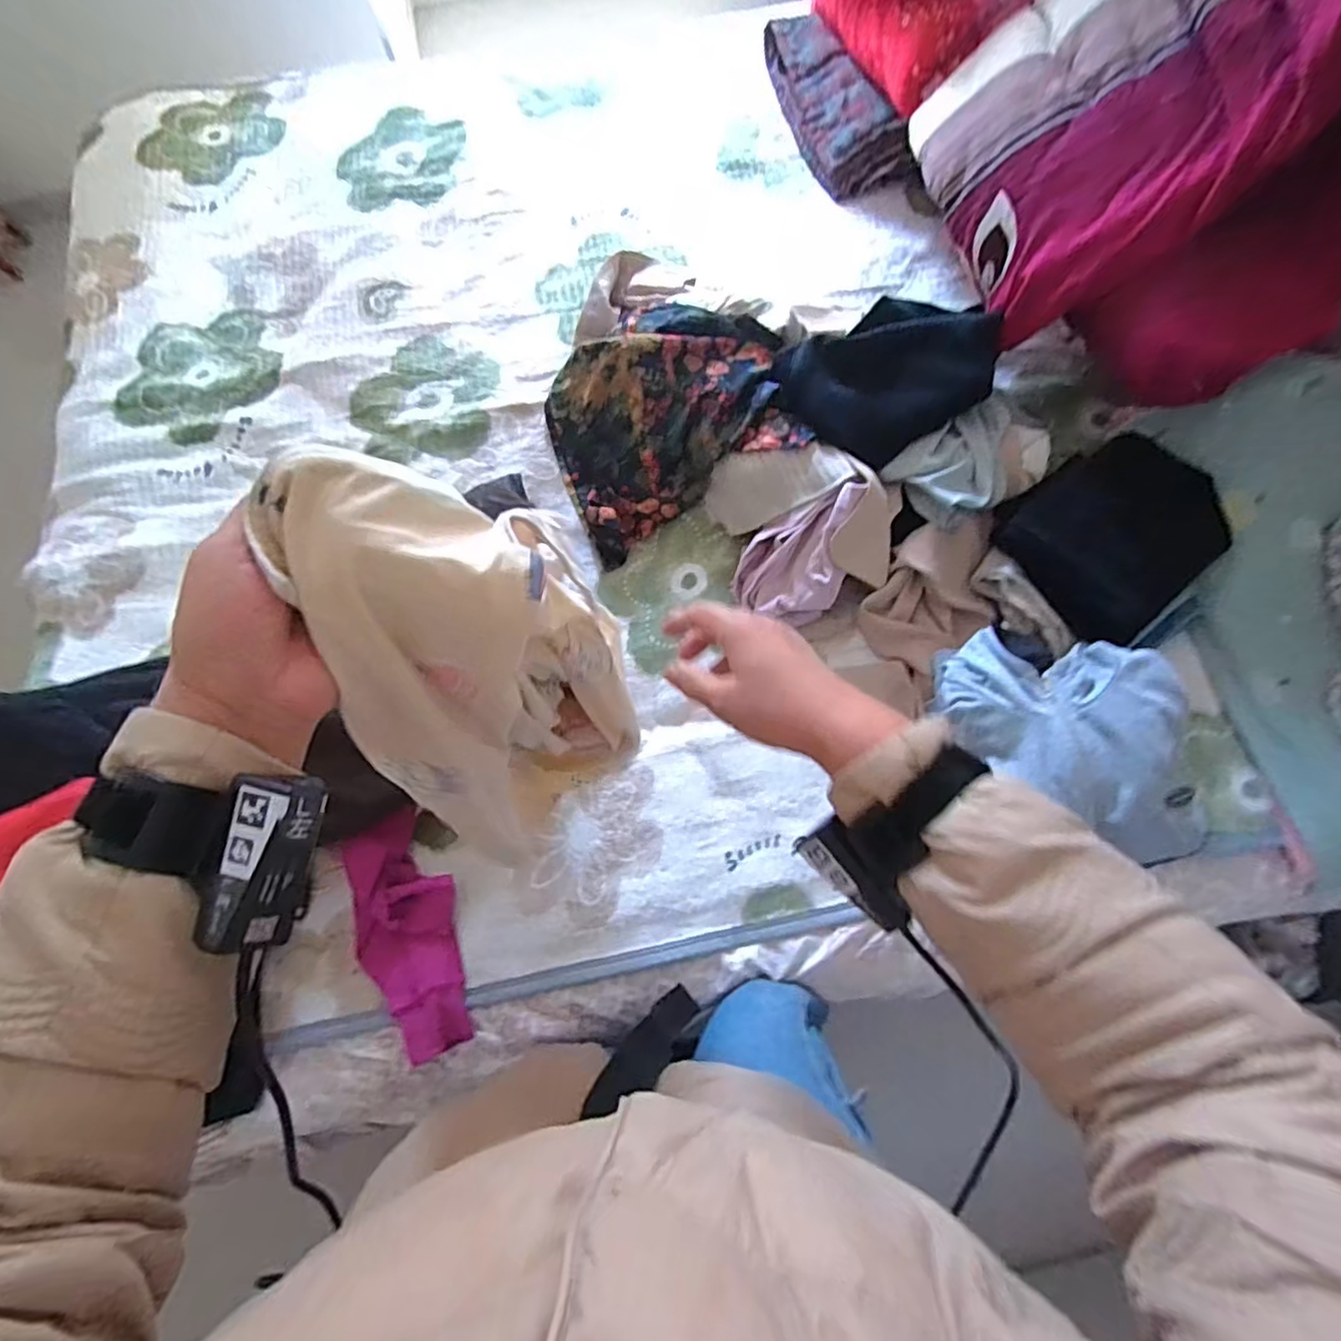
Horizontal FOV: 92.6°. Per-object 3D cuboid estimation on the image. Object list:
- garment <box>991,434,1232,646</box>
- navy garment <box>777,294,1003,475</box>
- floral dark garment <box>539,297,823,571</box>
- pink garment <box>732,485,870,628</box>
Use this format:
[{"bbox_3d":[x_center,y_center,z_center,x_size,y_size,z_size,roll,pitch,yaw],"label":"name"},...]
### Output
[{"bbox_3d":[0.659,-0.206,0.934,0.326,0.084,0.250,-31,74,-8],"label":"garment"},{"bbox_3d":[0.319,-0.439,0.939,0.310,0.111,0.210,-31,74,-8],"label":"navy garment"},{"bbox_3d":[-0.009,-0.390,0.980,0.350,0.149,0.302,-26,74,-6],"label":"floral dark garment"},{"bbox_3d":[0.198,-0.156,0.936,0.220,0.058,0.154,-24,87,17],"label":"pink garment"}]

